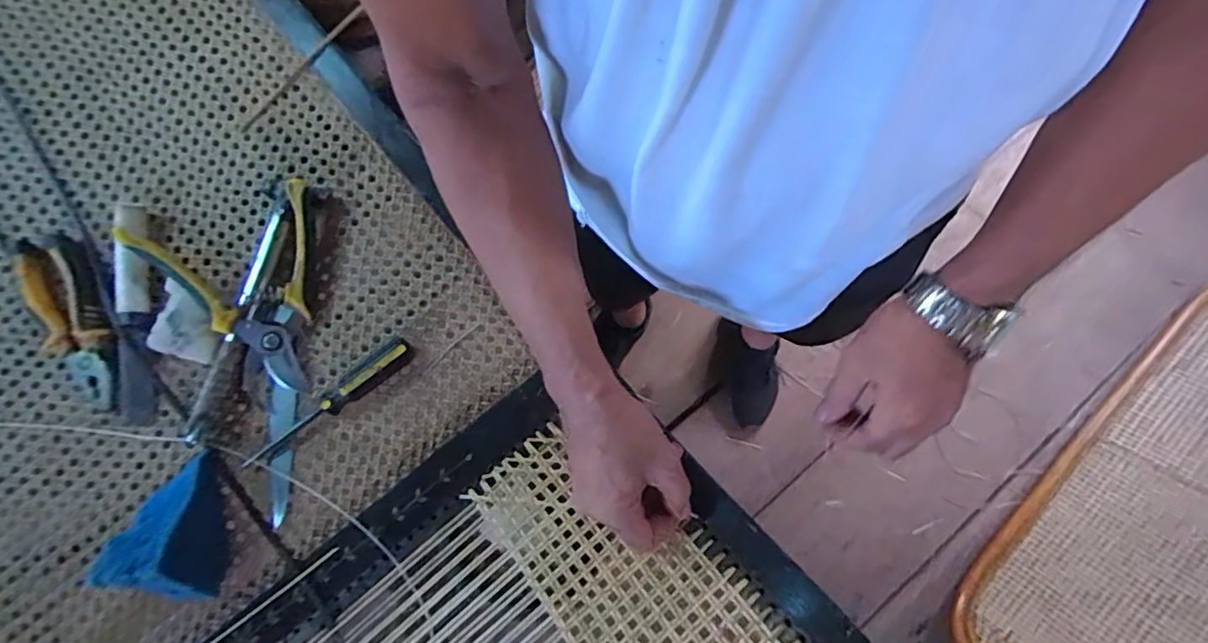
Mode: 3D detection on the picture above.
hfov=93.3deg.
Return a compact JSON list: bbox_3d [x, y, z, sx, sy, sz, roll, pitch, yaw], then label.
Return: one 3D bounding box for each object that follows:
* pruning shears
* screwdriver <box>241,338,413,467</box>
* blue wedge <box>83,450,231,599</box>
[{"bbox_3d":[-0.294,-0.020,0.485,0.134,0.030,0.165,-25,105,-23],"label":"pruning shears"},{"bbox_3d":[-0.236,0.073,0.489,0.166,0.023,0.020,-38,79,-7],"label":"screwdriver"},{"bbox_3d":[-0.345,0.166,0.447,0.069,0.058,0.110,-14,77,-2],"label":"blue wedge"}]

